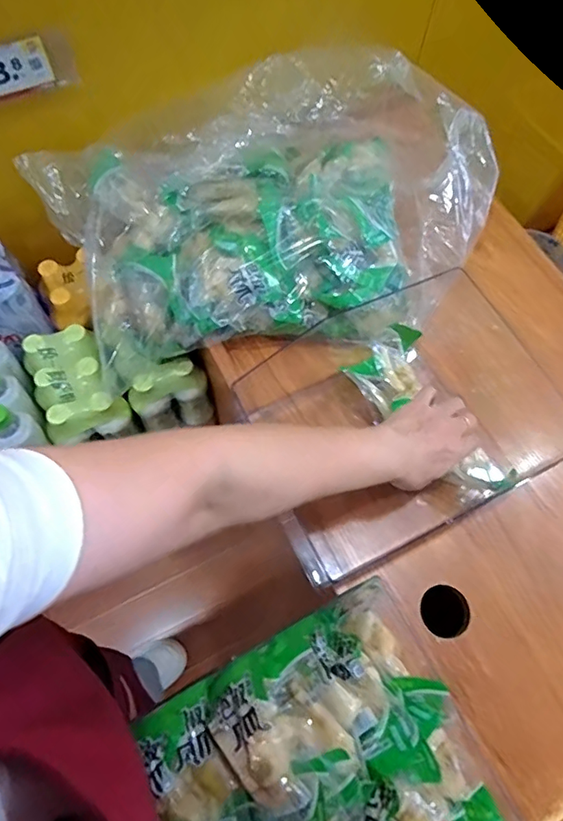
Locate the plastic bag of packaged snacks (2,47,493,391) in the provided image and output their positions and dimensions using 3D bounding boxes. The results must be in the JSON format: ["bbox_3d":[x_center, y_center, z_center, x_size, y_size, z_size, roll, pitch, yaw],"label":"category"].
[{"bbox_3d":[0.001,-0.260,0.659,0.571,0.181,0.362,-10,68,-7],"label":"plastic bag of packaged snacks"}]

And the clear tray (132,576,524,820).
[{"bbox_3d":[0.028,0.285,0.382,0.263,0.079,0.219,-26,71,-13],"label":"clear tray"}]

